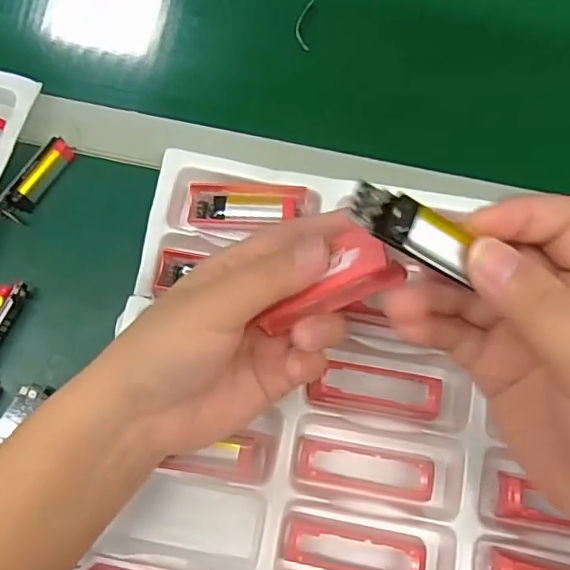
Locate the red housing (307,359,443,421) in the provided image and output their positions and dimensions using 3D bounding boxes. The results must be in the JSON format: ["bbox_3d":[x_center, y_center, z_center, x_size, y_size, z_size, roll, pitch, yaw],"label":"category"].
[{"bbox_3d":[0.056,0.064,0.360,0.078,0.010,0.025,10,75,4],"label":"red housing"}]

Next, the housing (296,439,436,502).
[{"bbox_3d":[0.046,0.108,0.344,0.080,0.014,0.024,10,74,4],"label":"housing"}]

